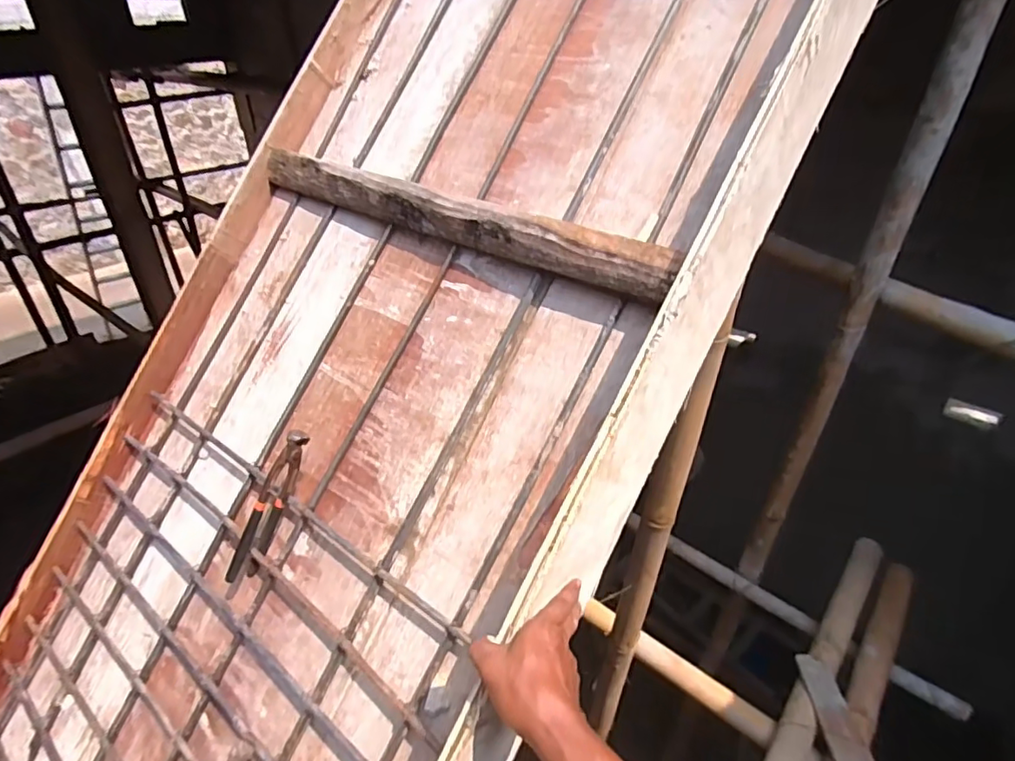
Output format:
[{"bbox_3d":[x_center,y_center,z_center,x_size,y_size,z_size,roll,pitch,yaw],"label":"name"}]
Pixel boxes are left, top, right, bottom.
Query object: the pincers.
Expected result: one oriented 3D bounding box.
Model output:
[{"bbox_3d":[-0.313,0.165,0.742,0.055,0.227,0.034,13,18,-45],"label":"pincers"}]

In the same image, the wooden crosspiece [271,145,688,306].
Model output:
[{"bbox_3d":[-0.118,-0.243,0.803,0.763,0.065,0.035,27,43,33],"label":"wooden crosspiece"}]

